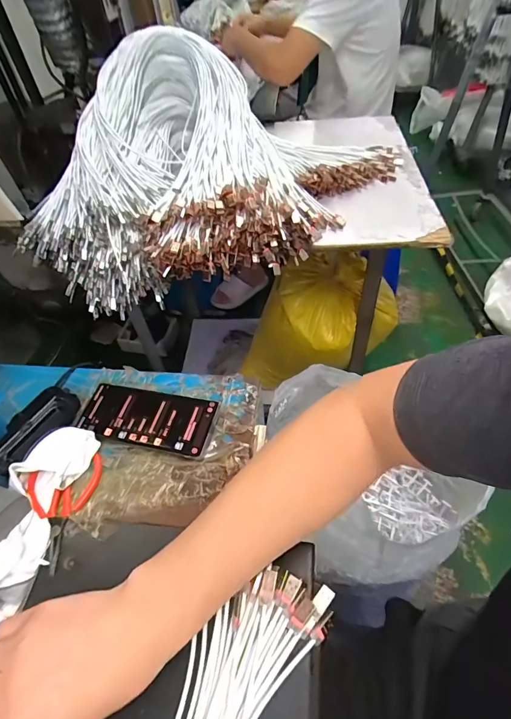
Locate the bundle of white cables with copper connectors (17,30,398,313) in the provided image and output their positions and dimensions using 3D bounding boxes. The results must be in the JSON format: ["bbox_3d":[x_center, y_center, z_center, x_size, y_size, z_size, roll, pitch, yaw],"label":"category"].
[{"bbox_3d":[-0.070,-0.393,0.765,0.485,0.260,0.684,27,57,25],"label":"bundle of white cables with copper connectors"}]

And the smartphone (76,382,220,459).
[{"bbox_3d":[-0.124,0.067,0.463,0.155,0.013,0.074,9,52,13],"label":"smartphone"}]

